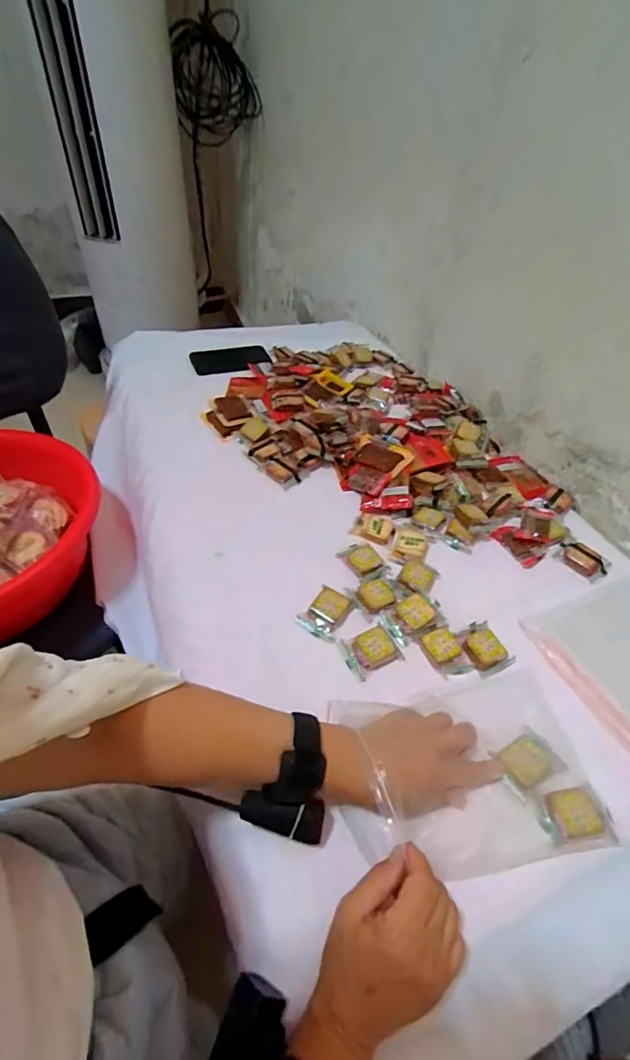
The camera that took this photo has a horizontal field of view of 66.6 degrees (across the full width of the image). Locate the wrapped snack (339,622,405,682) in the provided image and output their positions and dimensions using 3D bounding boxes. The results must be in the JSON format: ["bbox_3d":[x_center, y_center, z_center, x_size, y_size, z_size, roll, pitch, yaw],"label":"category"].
[{"bbox_3d":[0.062,0.130,0.530,0.060,0.020,0.047,-22,52,-20],"label":"wrapped snack"}]

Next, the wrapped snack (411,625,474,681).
[{"bbox_3d":[0.144,0.133,0.536,0.040,0.015,0.063,-21,51,-19],"label":"wrapped snack"}]

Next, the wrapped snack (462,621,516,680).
[{"bbox_3d":[0.191,0.133,0.540,0.047,0.013,0.056,-21,51,-19],"label":"wrapped snack"}]

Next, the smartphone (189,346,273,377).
[{"bbox_3d":[-0.171,-0.347,0.970,0.152,0.014,0.078,-13,49,-13],"label":"smartphone"}]

